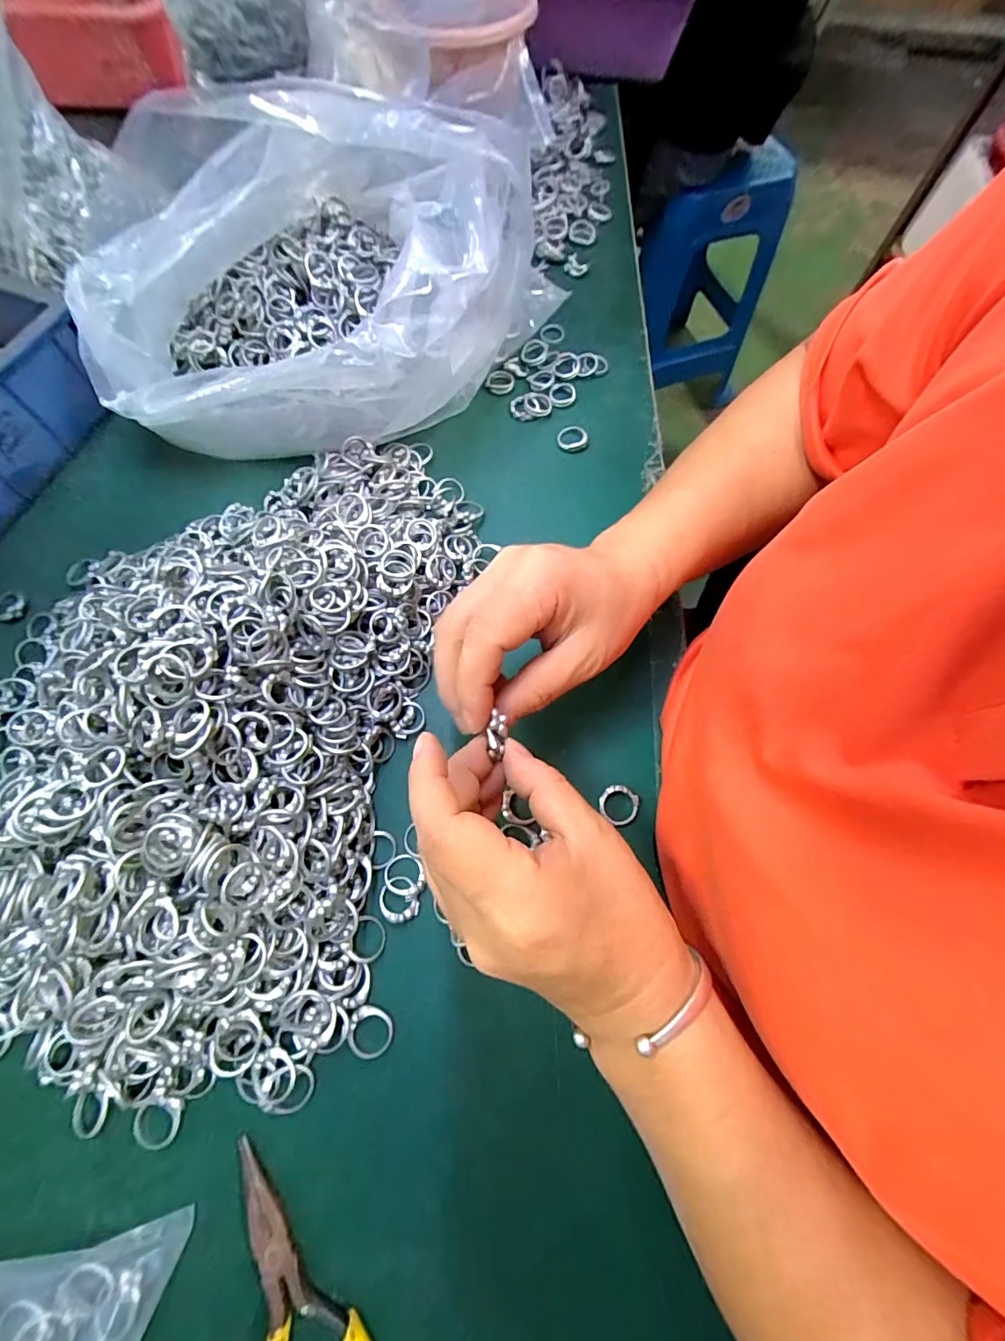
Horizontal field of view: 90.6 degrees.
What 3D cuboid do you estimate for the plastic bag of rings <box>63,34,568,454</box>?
[{"bbox_3d":[-0.126,-0.259,0.337,0.277,0.126,0.176,-3,70,-4],"label":"plastic bag of rings"}]

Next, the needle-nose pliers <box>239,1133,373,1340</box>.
[{"bbox_3d":[-0.077,0.269,0.202,0.048,0.017,0.136,-17,71,-9],"label":"needle-nose pliers"}]

